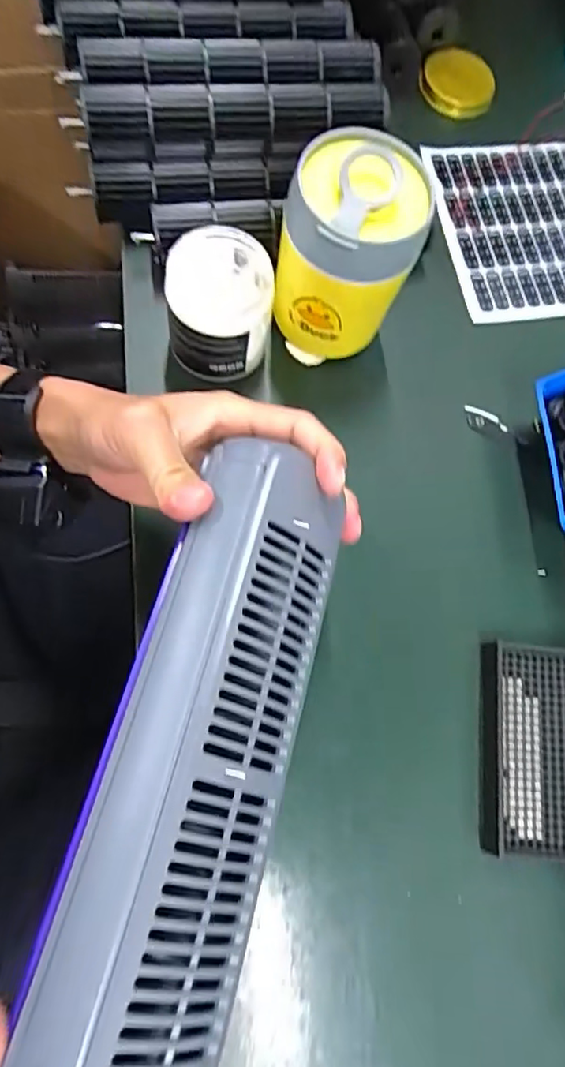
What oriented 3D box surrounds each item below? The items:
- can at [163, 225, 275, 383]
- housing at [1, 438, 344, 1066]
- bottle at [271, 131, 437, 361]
[{"bbox_3d":[-0.044,-0.163,0.428,0.073,0.075,0.078,9,73,-5],"label":"can"},{"bbox_3d":[-0.036,0.094,0.244,0.077,0.047,0.298,16,67,3],"label":"housing"},{"bbox_3d":[0.042,-0.190,0.427,0.091,0.153,0.083,19,73,-2],"label":"bottle"}]

